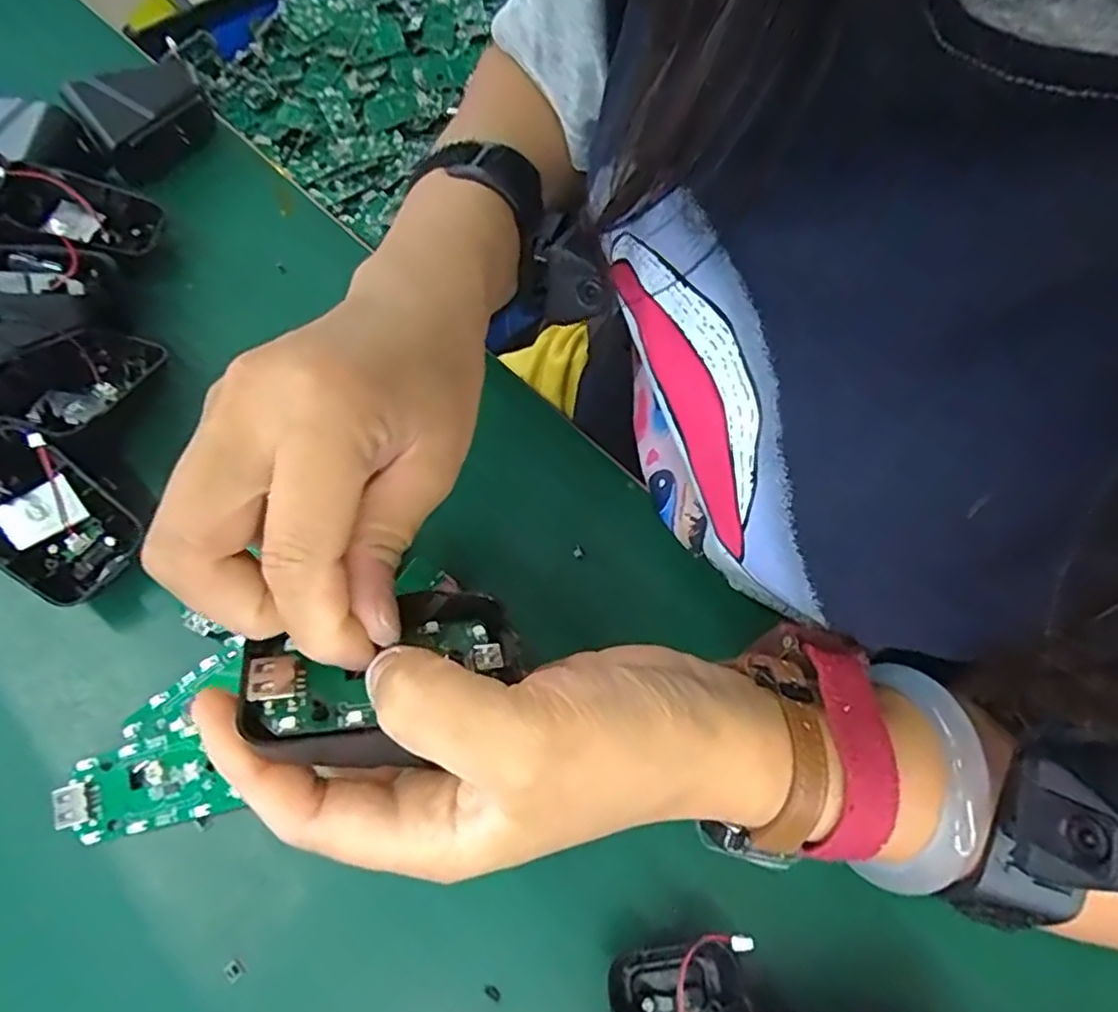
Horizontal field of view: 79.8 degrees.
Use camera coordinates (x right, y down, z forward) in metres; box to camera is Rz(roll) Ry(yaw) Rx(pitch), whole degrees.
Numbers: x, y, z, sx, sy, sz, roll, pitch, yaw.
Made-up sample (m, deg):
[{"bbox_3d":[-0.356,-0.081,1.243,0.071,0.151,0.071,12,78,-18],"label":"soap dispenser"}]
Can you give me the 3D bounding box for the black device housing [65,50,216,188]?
[{"bbox_3d":[-0.223,-0.210,0.359,0.028,0.044,0.061,34,70,14],"label":"black device housing"}]

